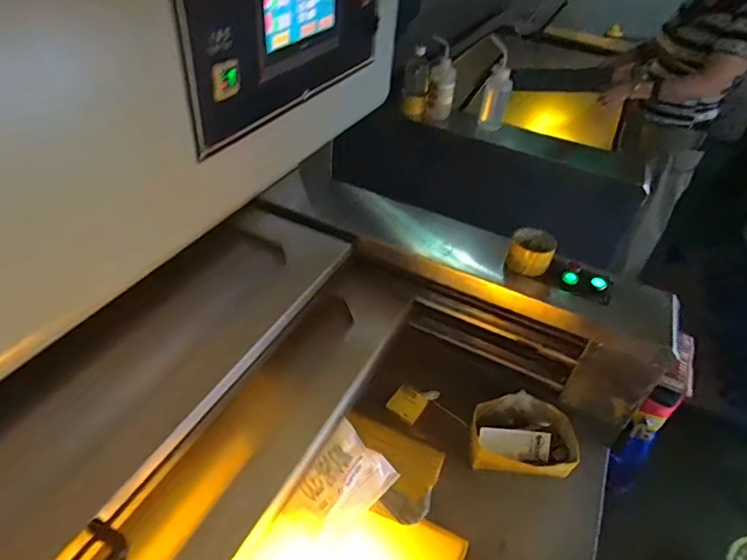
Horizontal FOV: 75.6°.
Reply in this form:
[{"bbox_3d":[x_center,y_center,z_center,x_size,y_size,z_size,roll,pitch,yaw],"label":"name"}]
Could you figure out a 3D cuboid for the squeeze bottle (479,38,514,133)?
[{"bbox_3d":[0.363,-0.556,1.403,0.093,0.227,0.112,14,42,8],"label":"squeeze bottle"}]

